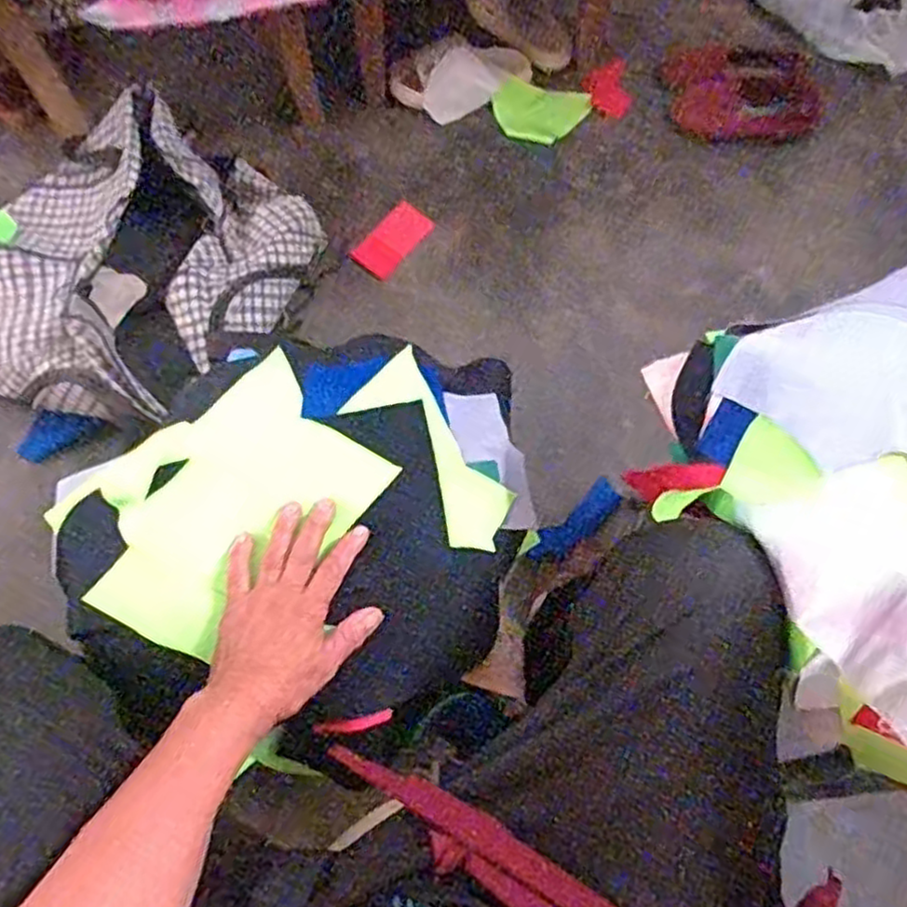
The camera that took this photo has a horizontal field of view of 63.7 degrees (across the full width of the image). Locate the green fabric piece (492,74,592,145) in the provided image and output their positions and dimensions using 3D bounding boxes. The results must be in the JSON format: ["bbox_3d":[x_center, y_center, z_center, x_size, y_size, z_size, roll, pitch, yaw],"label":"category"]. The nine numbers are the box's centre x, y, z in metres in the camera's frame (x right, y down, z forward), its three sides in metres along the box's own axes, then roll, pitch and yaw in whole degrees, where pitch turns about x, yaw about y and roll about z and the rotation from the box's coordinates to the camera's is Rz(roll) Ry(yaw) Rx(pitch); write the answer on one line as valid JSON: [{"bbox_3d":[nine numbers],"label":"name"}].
[{"bbox_3d":[0.135,-0.526,1.120,0.145,0.025,0.096,6,69,3],"label":"green fabric piece"}]

